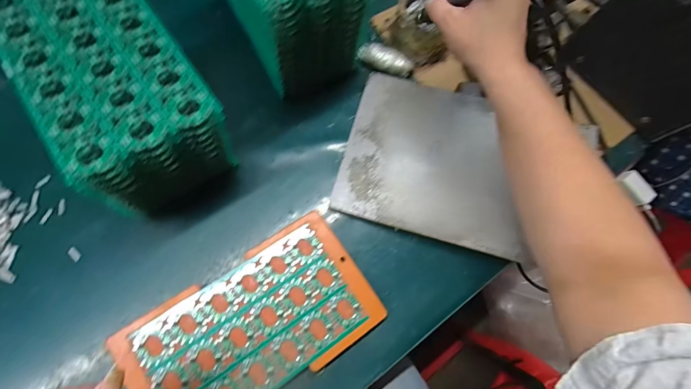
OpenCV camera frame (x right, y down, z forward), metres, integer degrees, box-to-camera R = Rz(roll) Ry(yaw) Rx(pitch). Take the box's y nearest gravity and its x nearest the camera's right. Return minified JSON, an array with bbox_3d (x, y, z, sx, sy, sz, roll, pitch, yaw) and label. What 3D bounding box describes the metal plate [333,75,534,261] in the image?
[{"bbox_3d":[0.113,-0.047,0.387,0.217,0.006,0.197,14,73,5],"label":"metal plate"}]

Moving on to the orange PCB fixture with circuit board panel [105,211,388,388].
[{"bbox_3d":[-0.091,0.133,0.313,0.240,0.012,0.135,-33,75,-13],"label":"orange PCB fixture with circuit board panel"}]

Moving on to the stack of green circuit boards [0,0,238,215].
[{"bbox_3d":[-0.218,-0.097,0.324,0.121,0.138,0.202,-35,78,-15],"label":"stack of green circuit boards"}]

